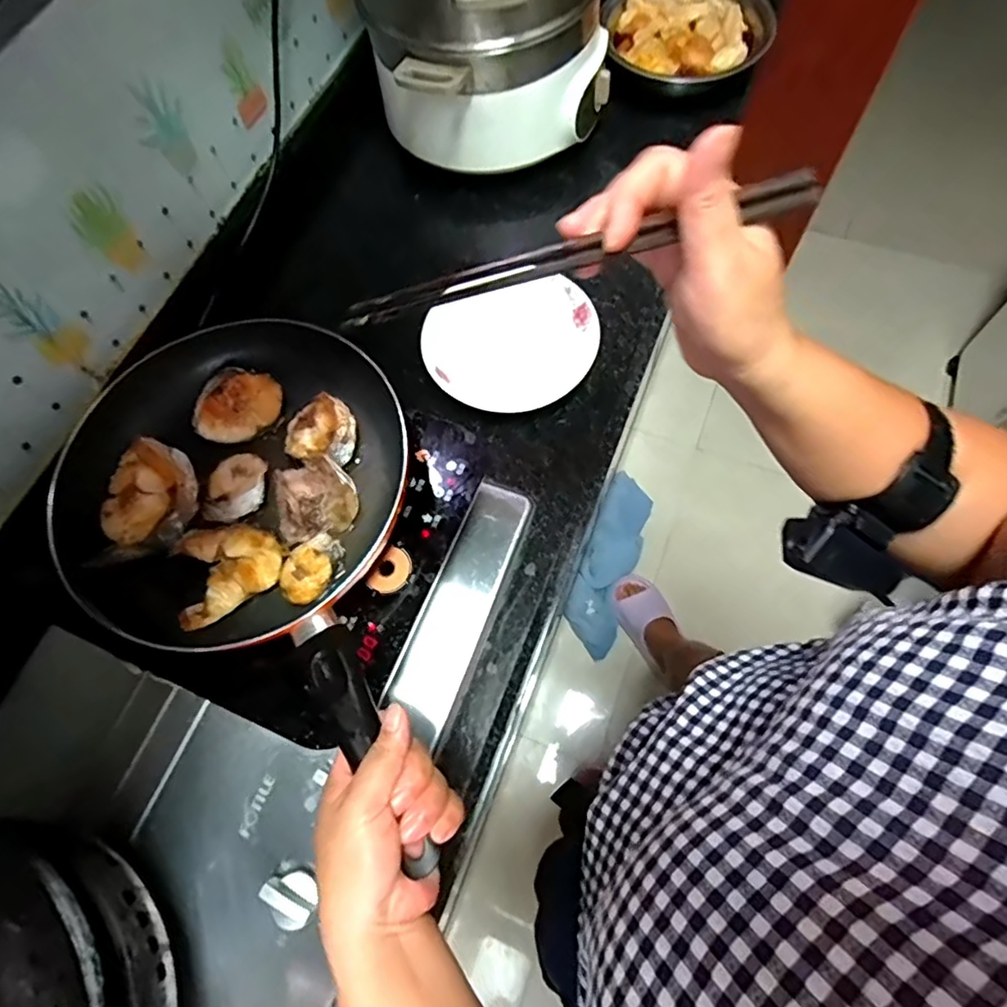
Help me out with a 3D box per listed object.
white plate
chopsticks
[{"bbox_3d":[0.009,-0.189,0.664,0.193,0.023,0.180,0,70,-1],"label":"white plate"},{"bbox_3d":[0.021,-0.120,0.295,0.243,0.016,0.017,-5,68,26],"label":"chopsticks"}]

